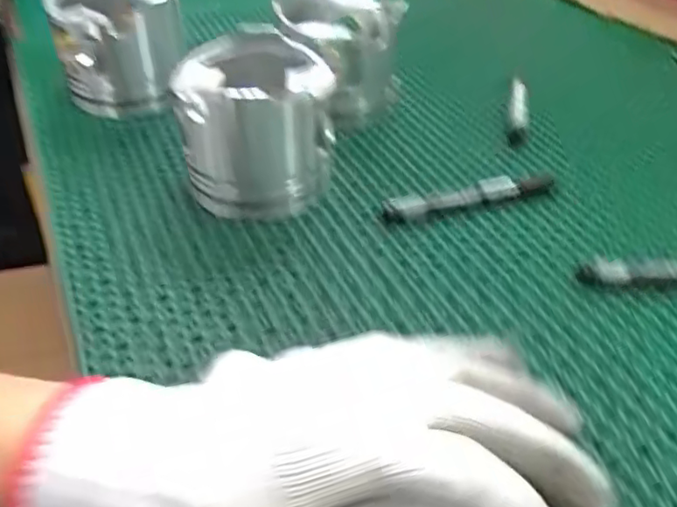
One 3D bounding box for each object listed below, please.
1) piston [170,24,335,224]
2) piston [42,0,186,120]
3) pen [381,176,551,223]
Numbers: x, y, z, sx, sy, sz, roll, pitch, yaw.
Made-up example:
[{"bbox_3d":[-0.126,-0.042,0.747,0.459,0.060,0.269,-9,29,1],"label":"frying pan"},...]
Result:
[{"bbox_3d":[-0.062,-0.097,0.449,0.104,0.097,0.107,-3,42,-8],"label":"piston"},{"bbox_3d":[-0.196,-0.189,0.547,0.106,0.094,0.109,-13,44,-19],"label":"piston"},{"bbox_3d":[0.101,-0.043,0.459,0.143,0.014,0.016,-11,43,-16],"label":"pen"}]

